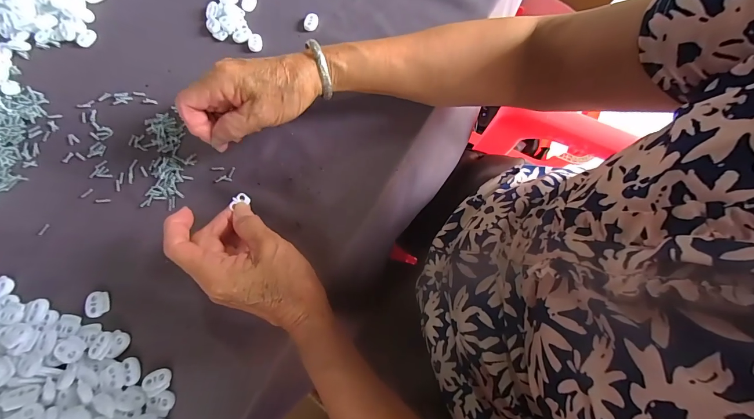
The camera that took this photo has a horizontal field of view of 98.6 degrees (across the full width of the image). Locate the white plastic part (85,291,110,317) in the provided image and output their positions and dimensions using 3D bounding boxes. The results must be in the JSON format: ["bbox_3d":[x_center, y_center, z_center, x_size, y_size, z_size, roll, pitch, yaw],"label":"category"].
[{"bbox_3d":[-0.253,0.085,0.294,0.018,0.005,0.022,-10,73,-3],"label":"white plastic part"}]

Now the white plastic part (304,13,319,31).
[{"bbox_3d":[-0.079,-0.225,0.387,0.017,0.008,0.023,0,73,0],"label":"white plastic part"}]

